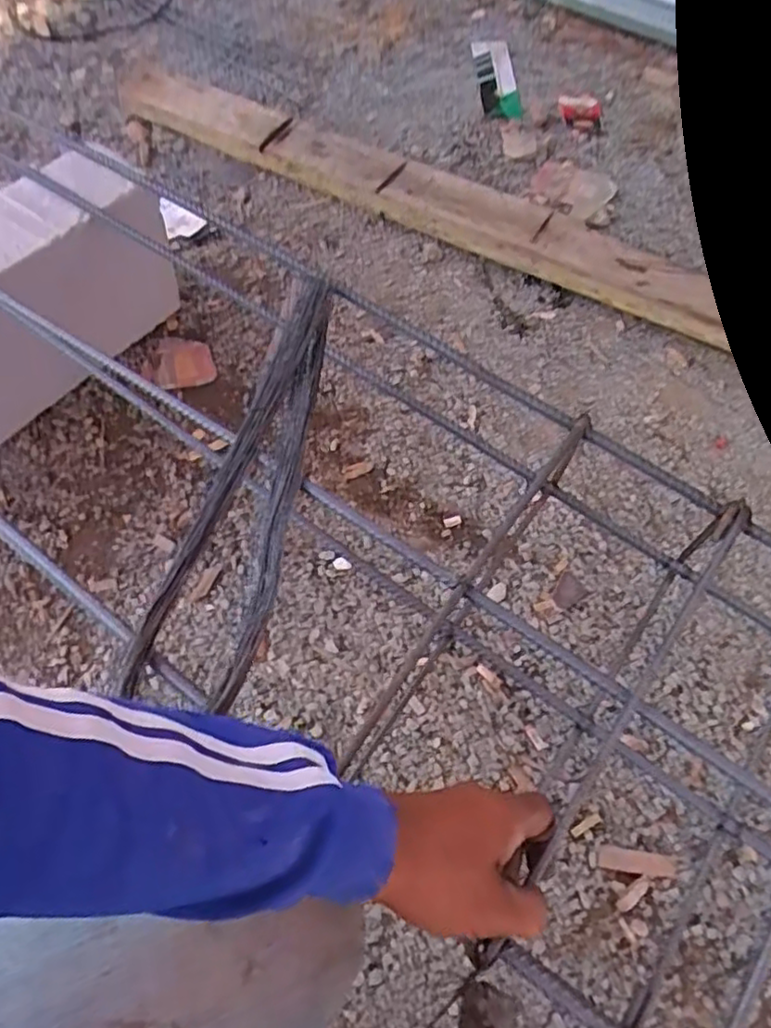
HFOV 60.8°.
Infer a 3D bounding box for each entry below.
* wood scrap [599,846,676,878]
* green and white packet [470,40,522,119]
[{"bbox_3d":[0.237,0.329,0.619,0.073,0.008,0.018,9,60,0],"label":"wood scrap"},{"bbox_3d":[0.231,-0.916,1.377,0.077,0.018,0.342,2,60,-4],"label":"green and white packet"}]

